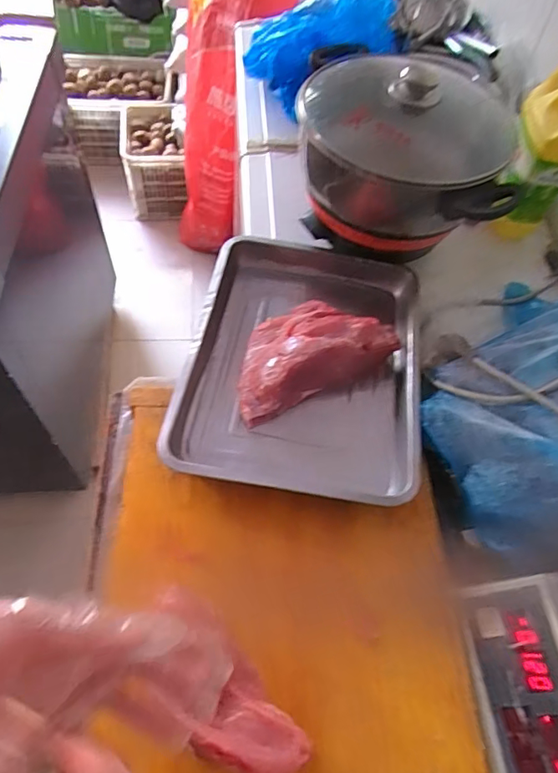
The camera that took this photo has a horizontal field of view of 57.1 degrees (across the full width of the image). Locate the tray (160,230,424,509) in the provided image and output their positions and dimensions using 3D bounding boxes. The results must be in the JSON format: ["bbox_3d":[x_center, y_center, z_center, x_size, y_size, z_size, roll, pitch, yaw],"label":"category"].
[{"bbox_3d":[0.035,-0.046,0.659,0.276,0.061,0.388,8,57,3],"label":"tray"}]

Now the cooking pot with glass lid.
[{"bbox_3d":[0.170,-0.327,0.731,0.305,0.204,0.263,17,58,9],"label":"cooking pot with glass lid"}]

